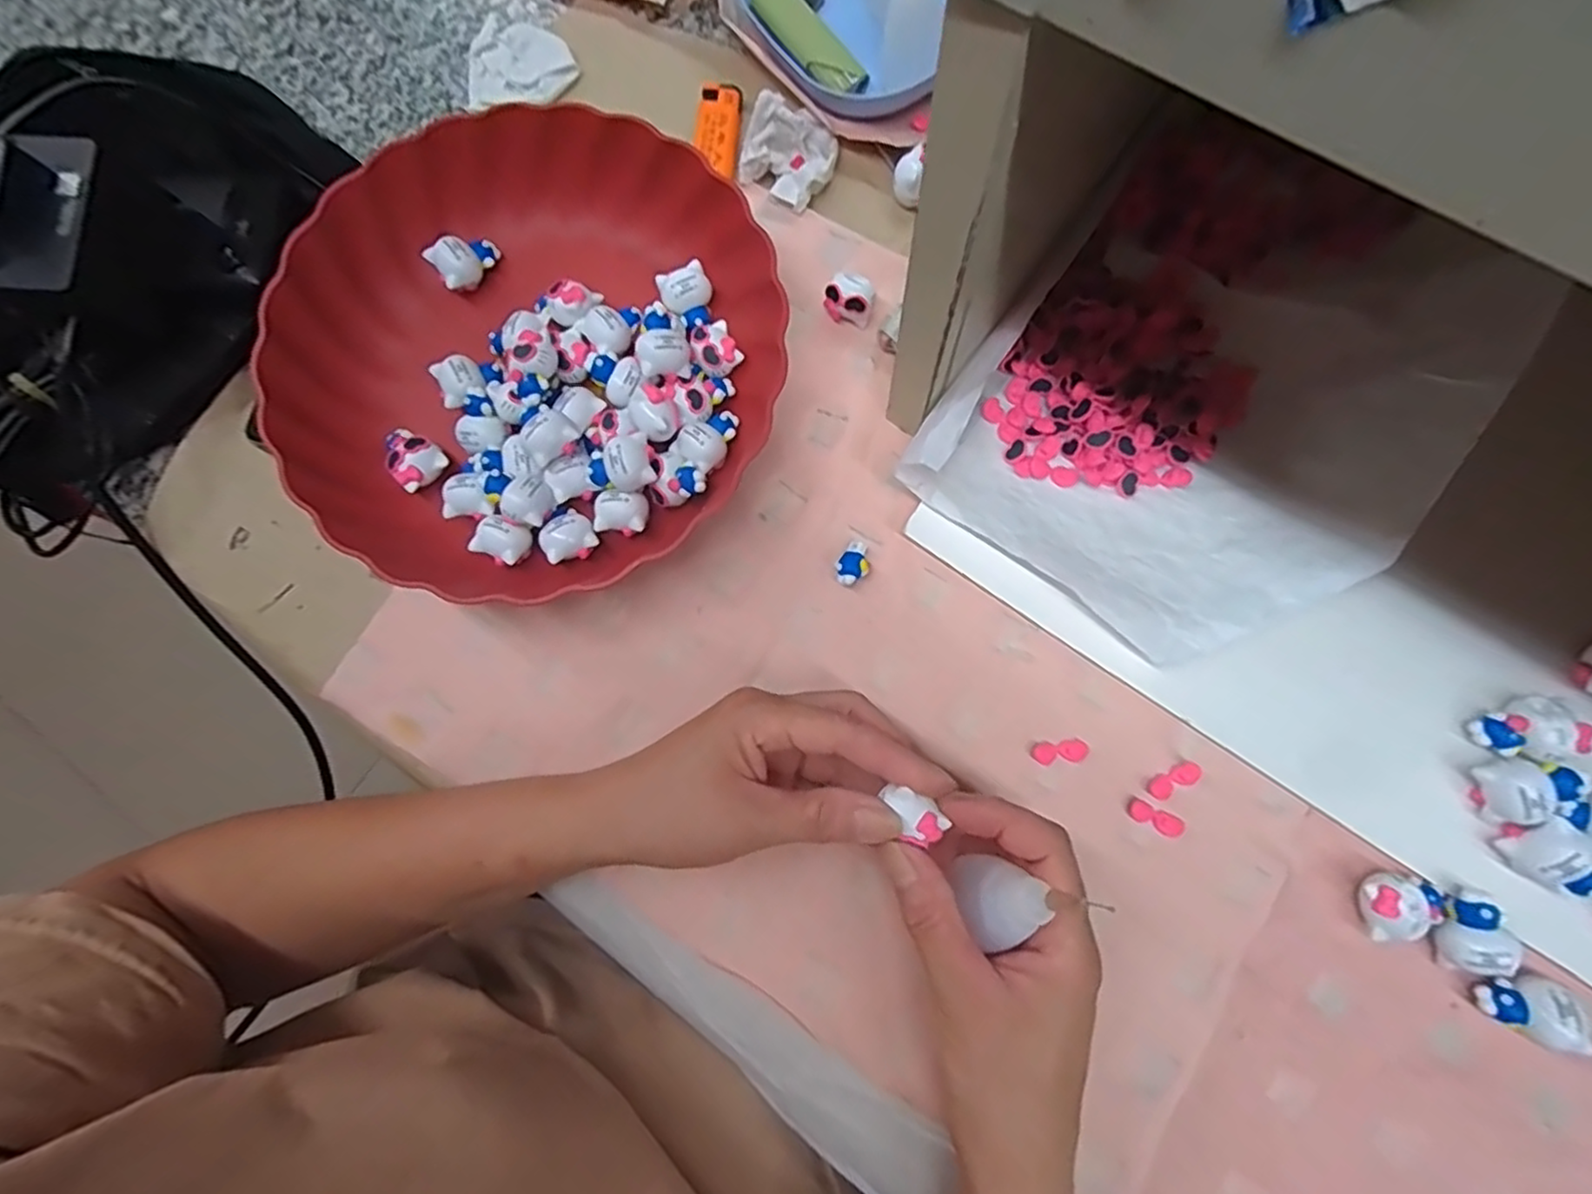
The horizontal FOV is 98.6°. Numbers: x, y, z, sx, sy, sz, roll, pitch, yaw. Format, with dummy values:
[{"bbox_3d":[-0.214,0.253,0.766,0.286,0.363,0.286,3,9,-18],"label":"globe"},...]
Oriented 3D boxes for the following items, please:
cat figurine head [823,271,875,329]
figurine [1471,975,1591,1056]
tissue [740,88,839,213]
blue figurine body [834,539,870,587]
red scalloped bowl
[{"bbox_3d":[0.029,-0.155,0.355,0.024,0.020,0.022,-1,79,3],"label":"cat figurine head"},{"bbox_3d":[0.299,0.167,0.280,0.029,0.022,0.025,20,81,7],"label":"figurine"},{"bbox_3d":[-0.003,-0.244,0.368,0.045,0.021,0.054,25,82,8],"label":"tissue"},{"bbox_3d":[0.028,-0.015,0.334,0.015,0.010,0.021,36,83,9],"label":"blue figurine body"},{"bbox_3d":[-0.136,-0.128,0.341,0.237,0.045,0.232,-30,79,-3],"label":"red scalloped bowl"}]

